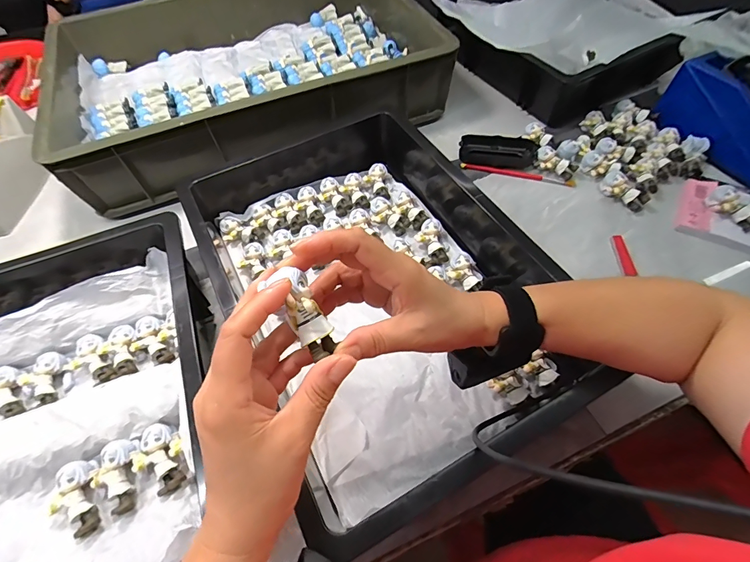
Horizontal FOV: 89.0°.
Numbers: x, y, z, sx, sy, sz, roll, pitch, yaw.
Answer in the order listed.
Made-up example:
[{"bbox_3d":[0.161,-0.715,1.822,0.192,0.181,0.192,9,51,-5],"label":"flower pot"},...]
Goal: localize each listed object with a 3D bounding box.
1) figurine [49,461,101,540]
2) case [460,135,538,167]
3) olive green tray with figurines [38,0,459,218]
[{"bbox_3d":[-0.266,0.195,0.337,0.035,0.020,0.062,-23,82,-11],"label":"figurine"},{"bbox_3d":[0.185,-0.200,0.582,0.108,0.027,0.042,9,58,9],"label":"case"},{"bbox_3d":[-0.207,-0.356,0.635,0.559,0.108,0.376,-19,58,-9],"label":"olive green tray with figurines"}]

